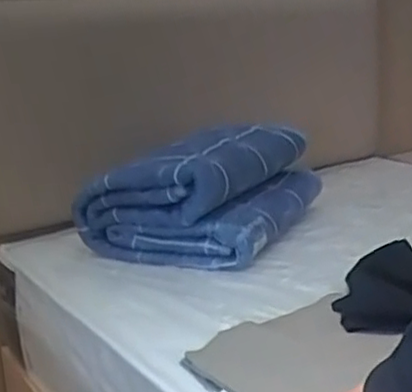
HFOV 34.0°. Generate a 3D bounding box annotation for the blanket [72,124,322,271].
[{"bbox_3d":[-0.007,-0.023,1.396,0.363,0.202,0.416,3,15,24],"label":"blanket"}]

